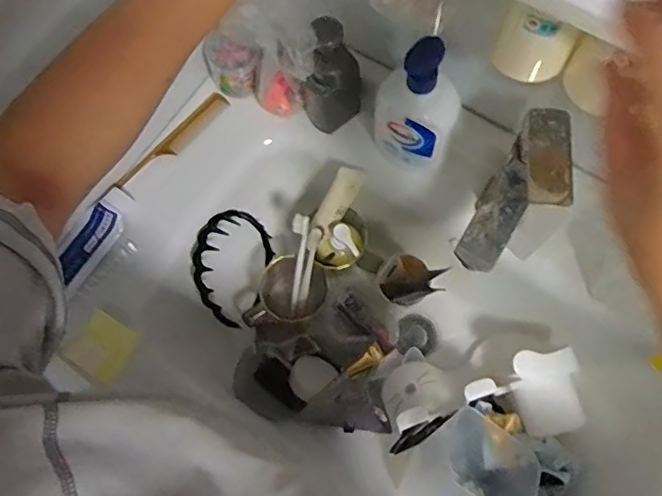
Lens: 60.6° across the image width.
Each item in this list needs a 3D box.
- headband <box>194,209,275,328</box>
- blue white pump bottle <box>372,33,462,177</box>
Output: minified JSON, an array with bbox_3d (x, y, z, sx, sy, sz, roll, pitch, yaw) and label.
[{"bbox_3d":[-0.120,0.024,0.721,0.028,0.134,0.128,1,40,40],"label":"headband"},{"bbox_3d":[0.090,-0.148,0.601,0.087,0.179,0.050,20,73,8],"label":"blue white pump bottle"}]

